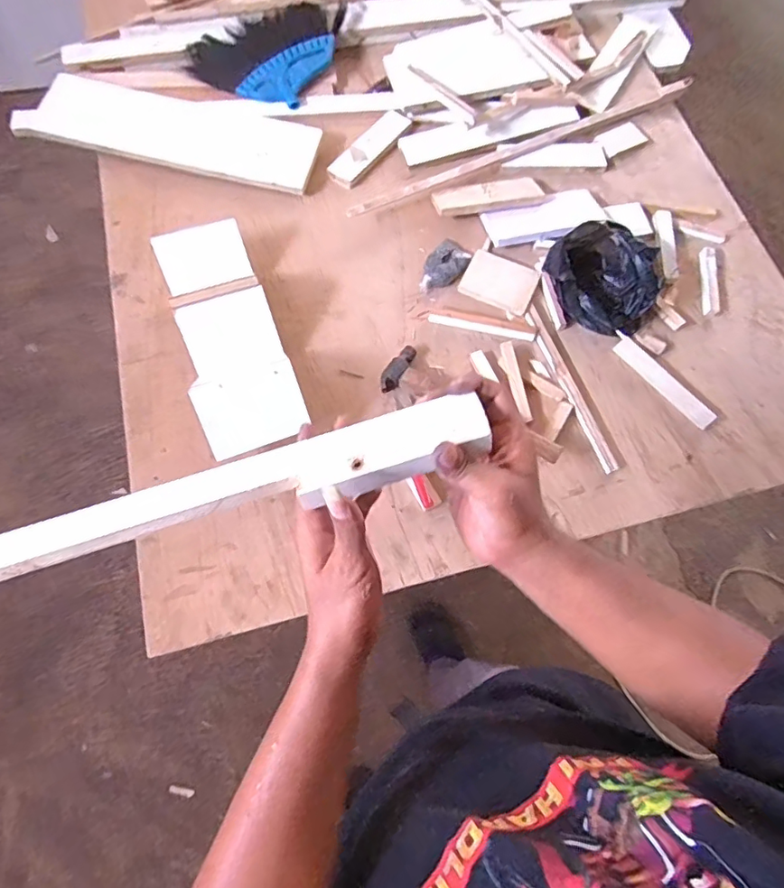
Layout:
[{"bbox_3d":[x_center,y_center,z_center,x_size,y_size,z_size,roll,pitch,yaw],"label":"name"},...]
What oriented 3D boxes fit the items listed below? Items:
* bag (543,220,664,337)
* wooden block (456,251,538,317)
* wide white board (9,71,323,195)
[{"bbox_3d":[0.371,-0.296,0.916,0.200,0.095,0.153,37,75,9],"label":"bag"},{"bbox_3d":[0.197,-0.297,0.957,0.126,0.015,0.094,26,74,7],"label":"wooden block"},{"bbox_3d":[-0.426,-0.614,1.023,0.564,0.026,0.154,12,75,-1],"label":"wide white board"}]

